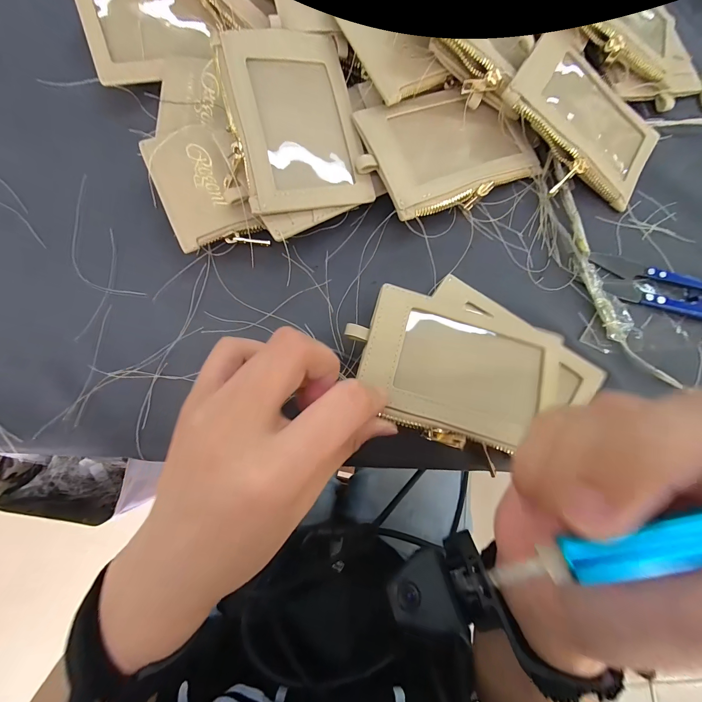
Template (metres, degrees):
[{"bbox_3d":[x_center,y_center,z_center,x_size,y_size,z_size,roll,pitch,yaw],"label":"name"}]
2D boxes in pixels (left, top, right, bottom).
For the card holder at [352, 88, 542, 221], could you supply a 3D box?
[{"bbox_3d":[0.060,-0.129,0.202,0.112,0.006,0.074,-26,84,-14],"label":"card holder"}]

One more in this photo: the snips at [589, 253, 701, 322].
[{"bbox_3d":[0.203,-0.037,0.198,0.106,0.009,0.029,15,81,1],"label":"snips"}]

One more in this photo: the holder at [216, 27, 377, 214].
[{"bbox_3d":[-0.033,-0.137,0.188,0.072,0.005,0.108,-14,88,-18],"label":"holder"}]

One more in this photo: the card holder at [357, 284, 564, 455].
[{"bbox_3d":[0.060,0.010,0.173,0.105,0.005,0.078,17,67,-2],"label":"card holder"}]

